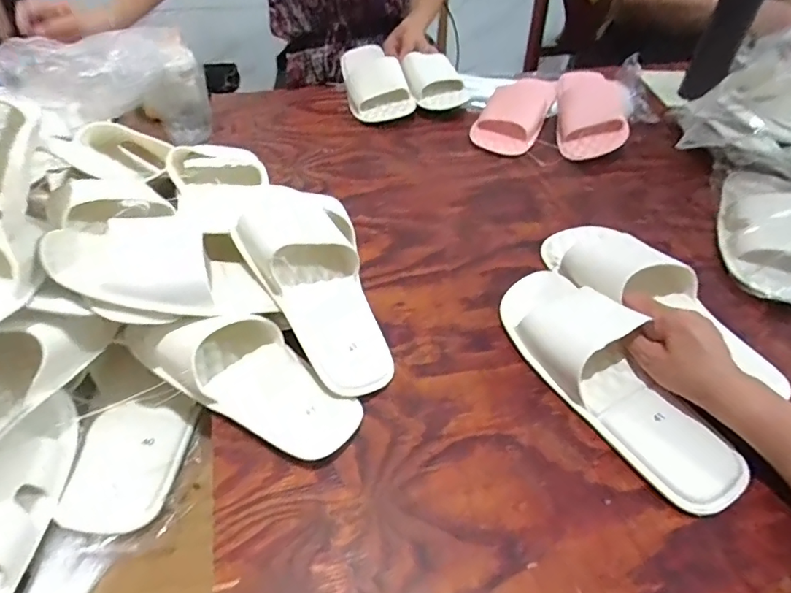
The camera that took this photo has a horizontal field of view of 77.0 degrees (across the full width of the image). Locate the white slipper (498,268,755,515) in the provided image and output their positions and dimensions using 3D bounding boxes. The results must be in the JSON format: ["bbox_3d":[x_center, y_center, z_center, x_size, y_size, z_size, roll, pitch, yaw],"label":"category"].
[{"bbox_3d":[0.188,0.067,0.459,0.103,0.045,0.267,-18,52,-19],"label":"white slipper"}]

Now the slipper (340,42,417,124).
[{"bbox_3d":[-0.036,-0.369,0.844,0.102,0.065,0.214,-7,45,-9],"label":"slipper"}]

